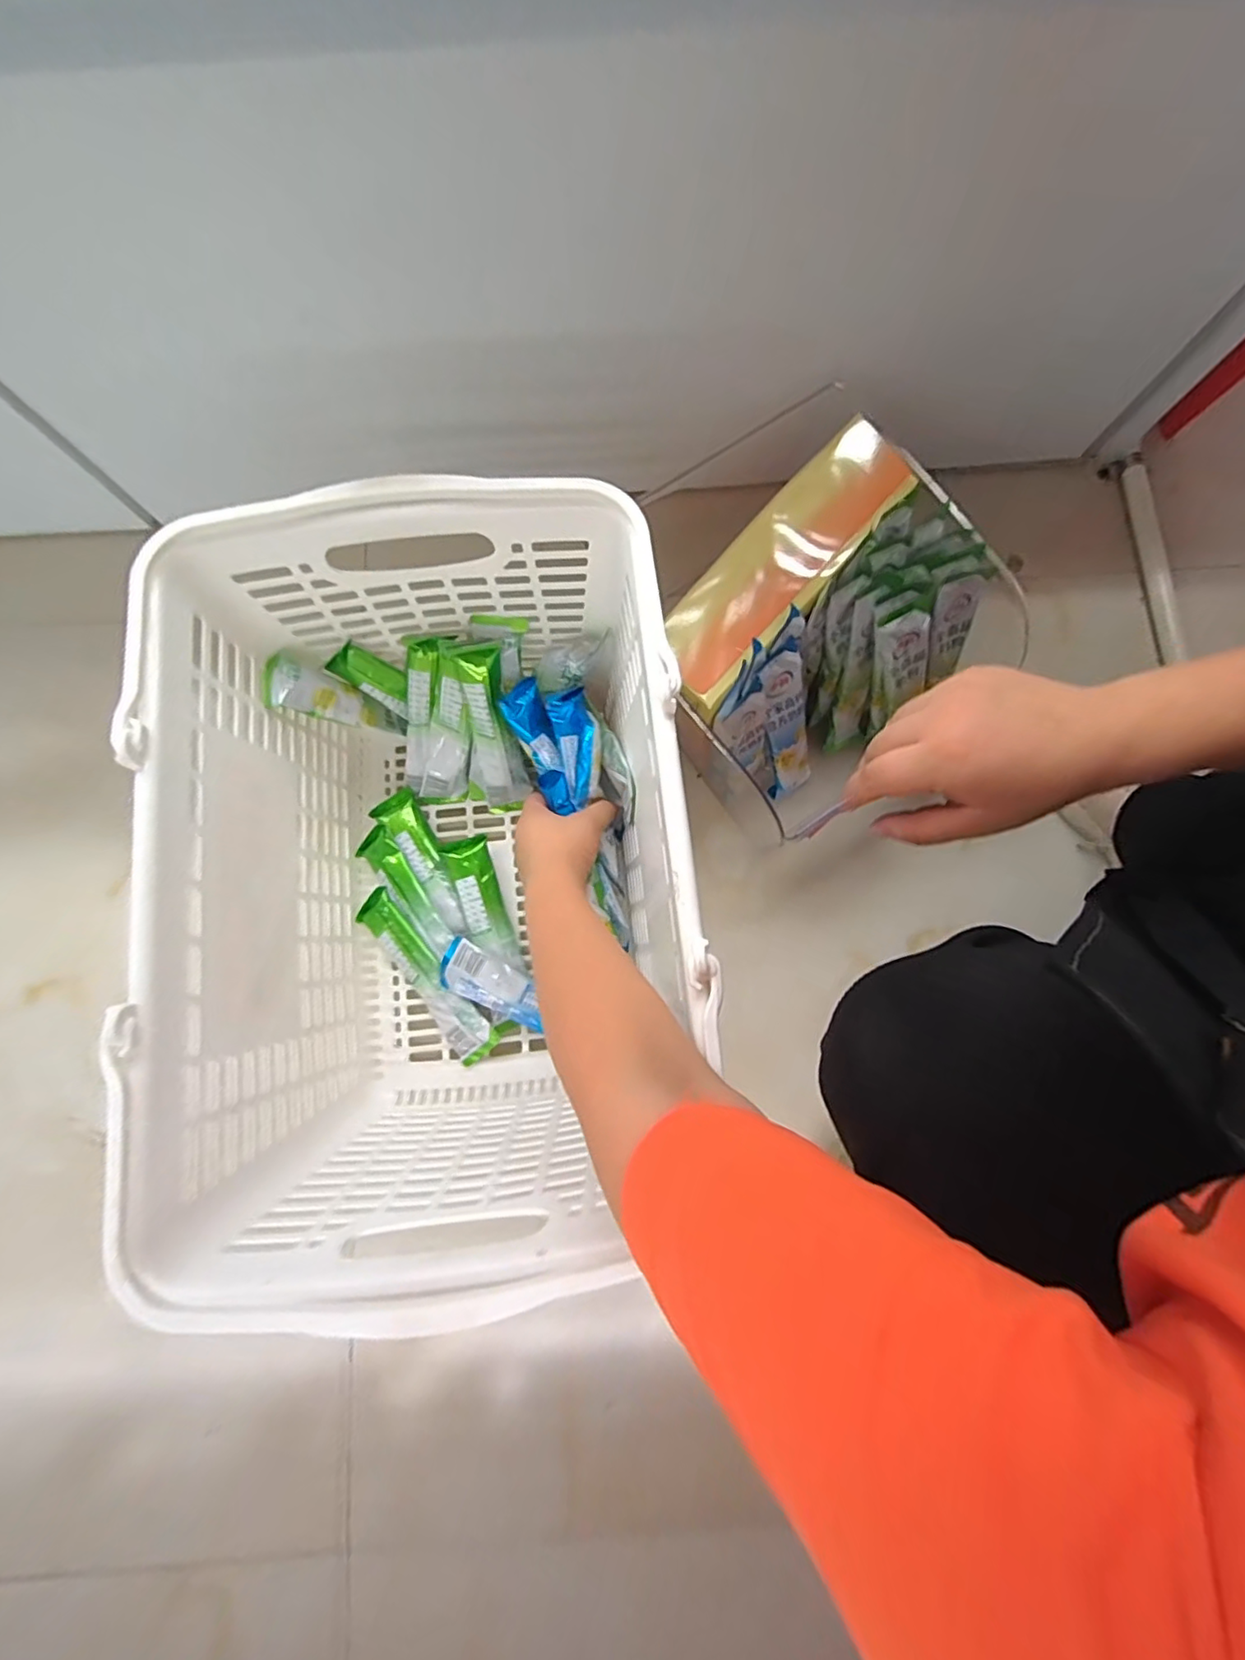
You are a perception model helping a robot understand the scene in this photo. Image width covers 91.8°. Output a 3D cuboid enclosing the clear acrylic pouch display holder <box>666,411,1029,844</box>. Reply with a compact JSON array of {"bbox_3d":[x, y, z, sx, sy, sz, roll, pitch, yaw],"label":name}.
[{"bbox_3d":[0.160,-0.147,0.509,0.184,0.158,0.254,38,81,6],"label":"clear acrylic pouch display holder"}]

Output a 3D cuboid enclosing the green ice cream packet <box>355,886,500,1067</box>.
[{"bbox_3d":[-0.168,0.124,0.510,0.041,0.014,0.164,-43,83,18],"label":"green ice cream packet"}]

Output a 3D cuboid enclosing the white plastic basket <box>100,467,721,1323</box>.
[{"bbox_3d":[-0.117,0.028,0.436,0.305,0.229,0.434,-6,80,-2],"label":"white plastic basket"}]

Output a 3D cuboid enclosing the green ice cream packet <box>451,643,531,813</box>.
[{"bbox_3d":[-0.111,-0.080,0.511,0.047,0.157,0.022,-3,43,-1],"label":"green ice cream packet"}]

